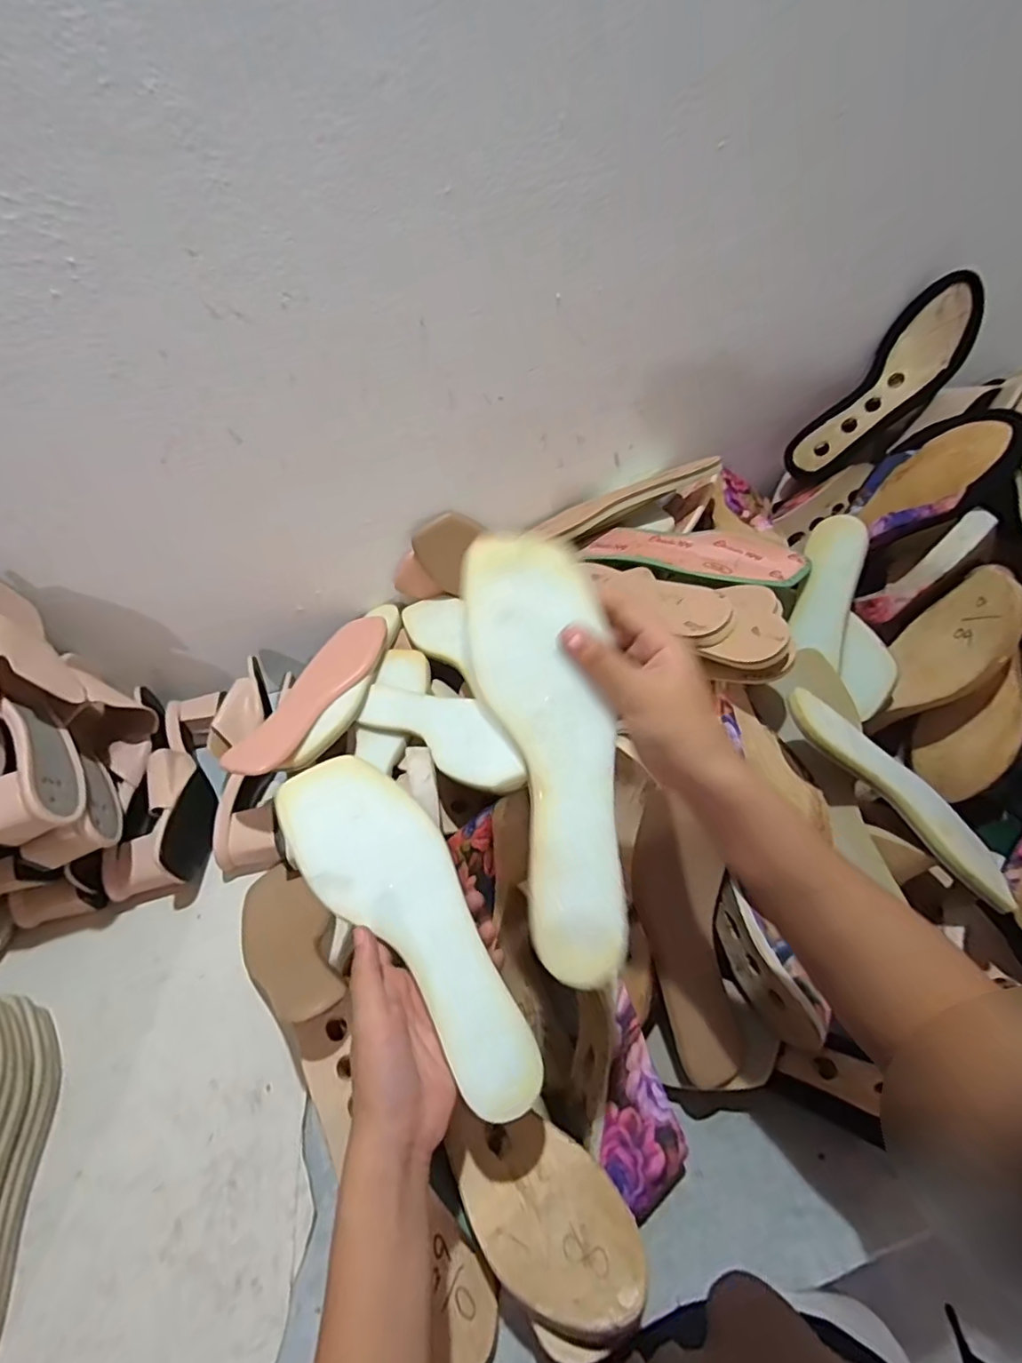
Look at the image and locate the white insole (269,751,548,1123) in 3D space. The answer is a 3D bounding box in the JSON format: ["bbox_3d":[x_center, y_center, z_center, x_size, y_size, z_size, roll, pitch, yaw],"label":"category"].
[{"bbox_3d":[-0.060,0.152,0.374,0.079,0.006,0.237,-31,77,-22],"label":"white insole"}]

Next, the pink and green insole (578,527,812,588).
[{"bbox_3d":[0.172,-0.124,0.583,0.218,0.020,0.082,12,42,27],"label":"pink and green insole"}]

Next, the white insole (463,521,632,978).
[{"bbox_3d":[0.026,0.036,0.328,0.071,0.012,0.241,-10,84,-7],"label":"white insole"}]

